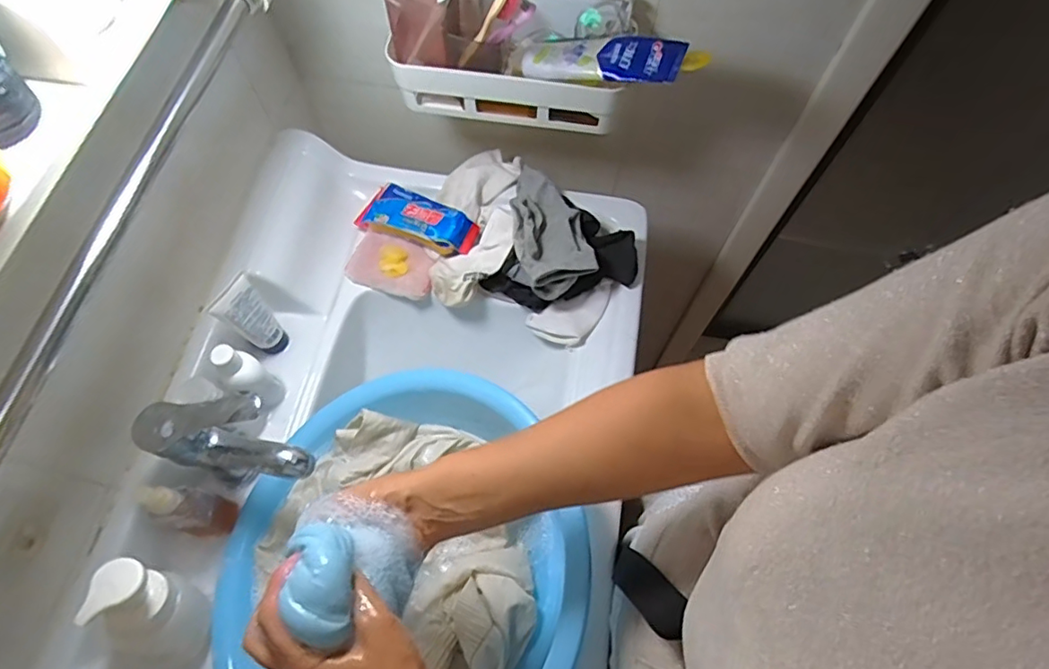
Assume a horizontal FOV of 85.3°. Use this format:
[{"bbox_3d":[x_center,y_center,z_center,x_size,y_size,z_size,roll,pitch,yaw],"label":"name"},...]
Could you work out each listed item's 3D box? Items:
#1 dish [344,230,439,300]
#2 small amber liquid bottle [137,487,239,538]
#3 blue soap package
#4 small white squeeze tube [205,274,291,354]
[{"bbox_3d":[-0.170,-0.091,0.729,0.112,0.023,0.070,18,66,7],"label":"dish"},{"bbox_3d":[-0.314,0.161,0.534,0.035,0.123,0.038,14,65,6],"label":"small amber liquid bottle"},{"bbox_3d":[-0.134,-0.144,0.719,0.145,0.032,0.061,23,66,9],"label":"blue soap package"},{"bbox_3d":[-0.295,-0.014,0.622,0.027,0.115,0.046,33,68,14],"label":"small white squeeze tube"}]

